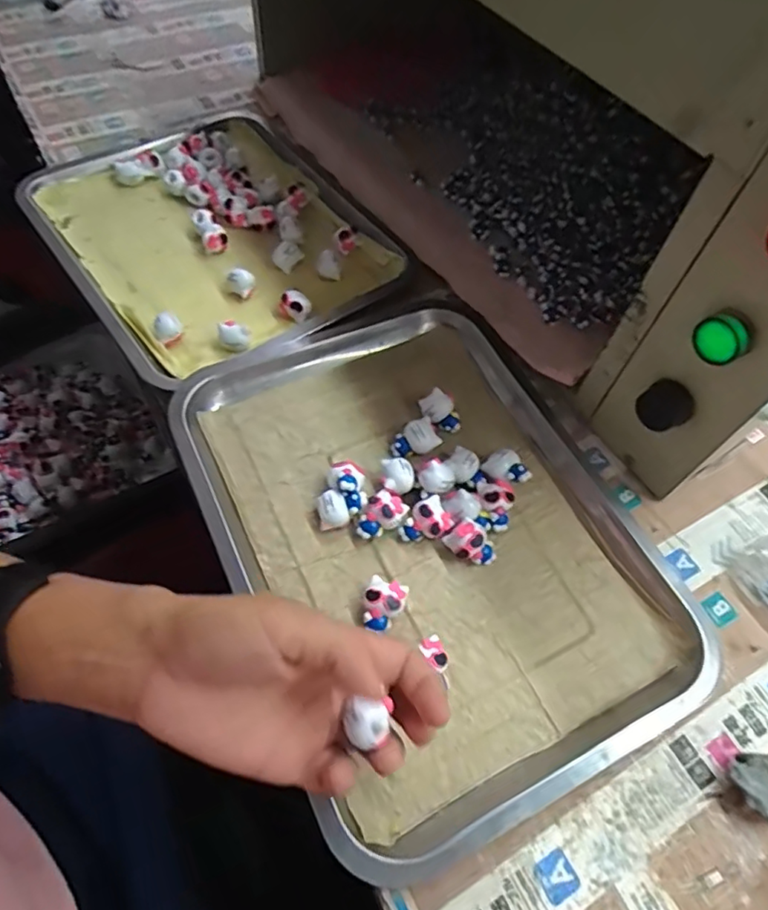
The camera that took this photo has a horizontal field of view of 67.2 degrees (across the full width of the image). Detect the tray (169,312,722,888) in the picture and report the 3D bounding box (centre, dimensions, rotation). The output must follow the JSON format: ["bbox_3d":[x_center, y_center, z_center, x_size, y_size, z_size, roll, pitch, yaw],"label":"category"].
[{"bbox_3d":[0.034,0.047,0.393,0.264,0.030,0.334,-22,63,-16],"label":"tray"}]

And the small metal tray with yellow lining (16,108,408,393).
[{"bbox_3d":[-0.165,-0.215,0.570,0.272,0.048,0.341,-33,66,-21],"label":"small metal tray with yellow lining"}]

